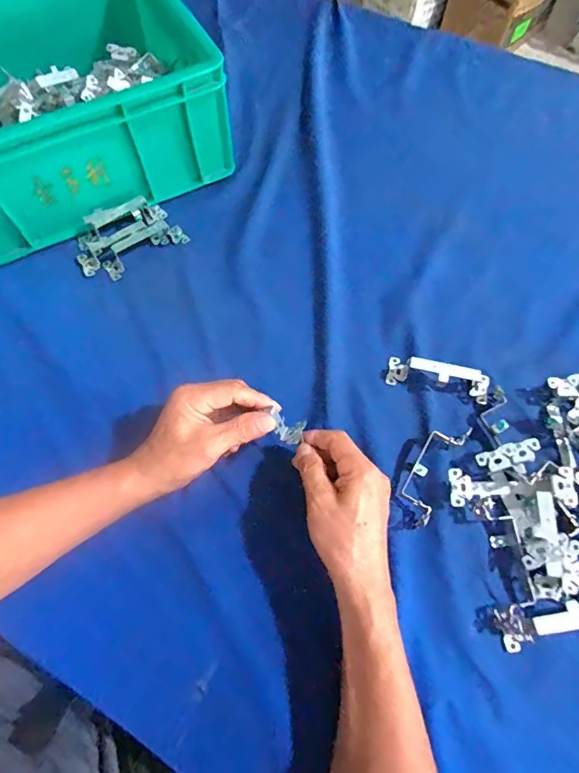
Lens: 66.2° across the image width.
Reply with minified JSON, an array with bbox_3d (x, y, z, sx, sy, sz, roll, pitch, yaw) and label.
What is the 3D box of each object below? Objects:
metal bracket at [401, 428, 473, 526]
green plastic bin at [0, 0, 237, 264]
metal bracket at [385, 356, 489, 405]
[{"bbox_3d":[0.137,0.079,0.425,0.034,0.021,0.099,30,69,11],"label":"metal bracket"},{"bbox_3d":[-0.312,-0.345,0.547,0.391,0.145,0.297,-26,69,-11],"label":"green plastic bin"},{"bbox_3d":[0.158,-0.012,0.465,0.103,0.032,0.032,13,67,6],"label":"metal bracket"}]

